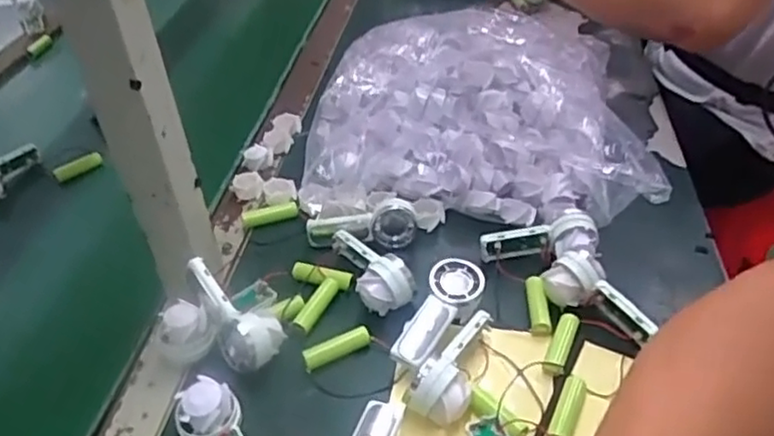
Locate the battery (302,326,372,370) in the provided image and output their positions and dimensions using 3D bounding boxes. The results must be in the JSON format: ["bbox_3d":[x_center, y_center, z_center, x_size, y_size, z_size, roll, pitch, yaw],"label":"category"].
[{"bbox_3d":[-0.037,0.094,0.490,0.050,0.011,0.015,-22,43,-19],"label":"battery"}]

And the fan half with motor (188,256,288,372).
[{"bbox_3d":[-0.113,0.066,0.494,0.044,0.033,0.093,-34,72,-30],"label":"fan half with motor"}]

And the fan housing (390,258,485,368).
[{"bbox_3d":[0.040,0.073,0.490,0.038,0.037,0.089,15,44,21],"label":"fan housing"}]

